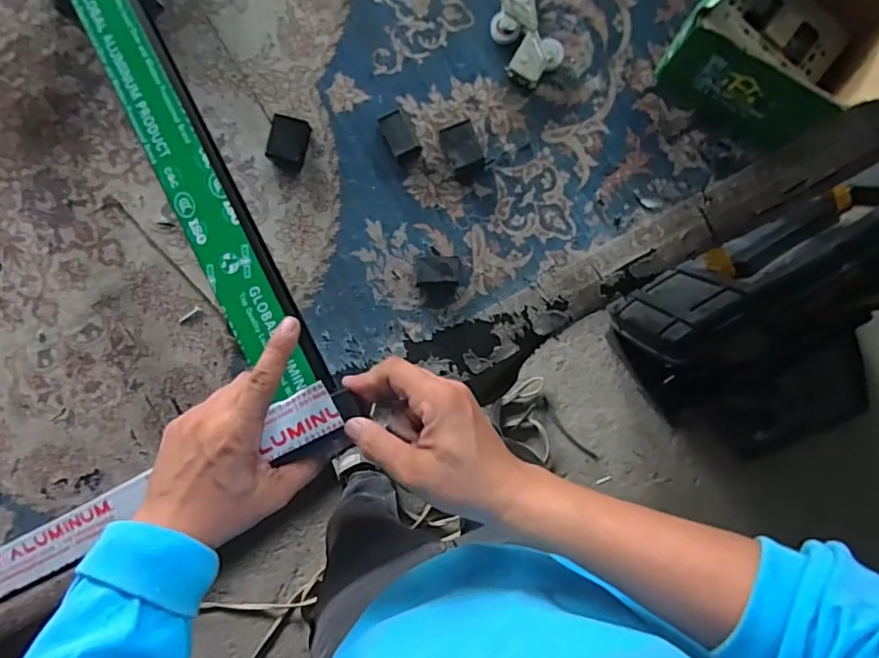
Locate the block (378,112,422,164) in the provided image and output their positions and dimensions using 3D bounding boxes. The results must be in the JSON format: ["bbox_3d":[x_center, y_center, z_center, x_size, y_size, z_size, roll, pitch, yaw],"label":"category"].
[{"bbox_3d":[-0.037,-0.185,0.517,0.026,0.021,0.045,-28,89,2],"label":"block"}]

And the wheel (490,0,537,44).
[{"bbox_3d":[0.070,-0.301,0.515,0.041,0.024,0.046,-3,90,2],"label":"wheel"}]

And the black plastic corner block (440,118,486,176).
[{"bbox_3d":[0.023,-0.174,0.517,0.033,0.028,0.045,-18,89,2],"label":"black plastic corner block"}]

